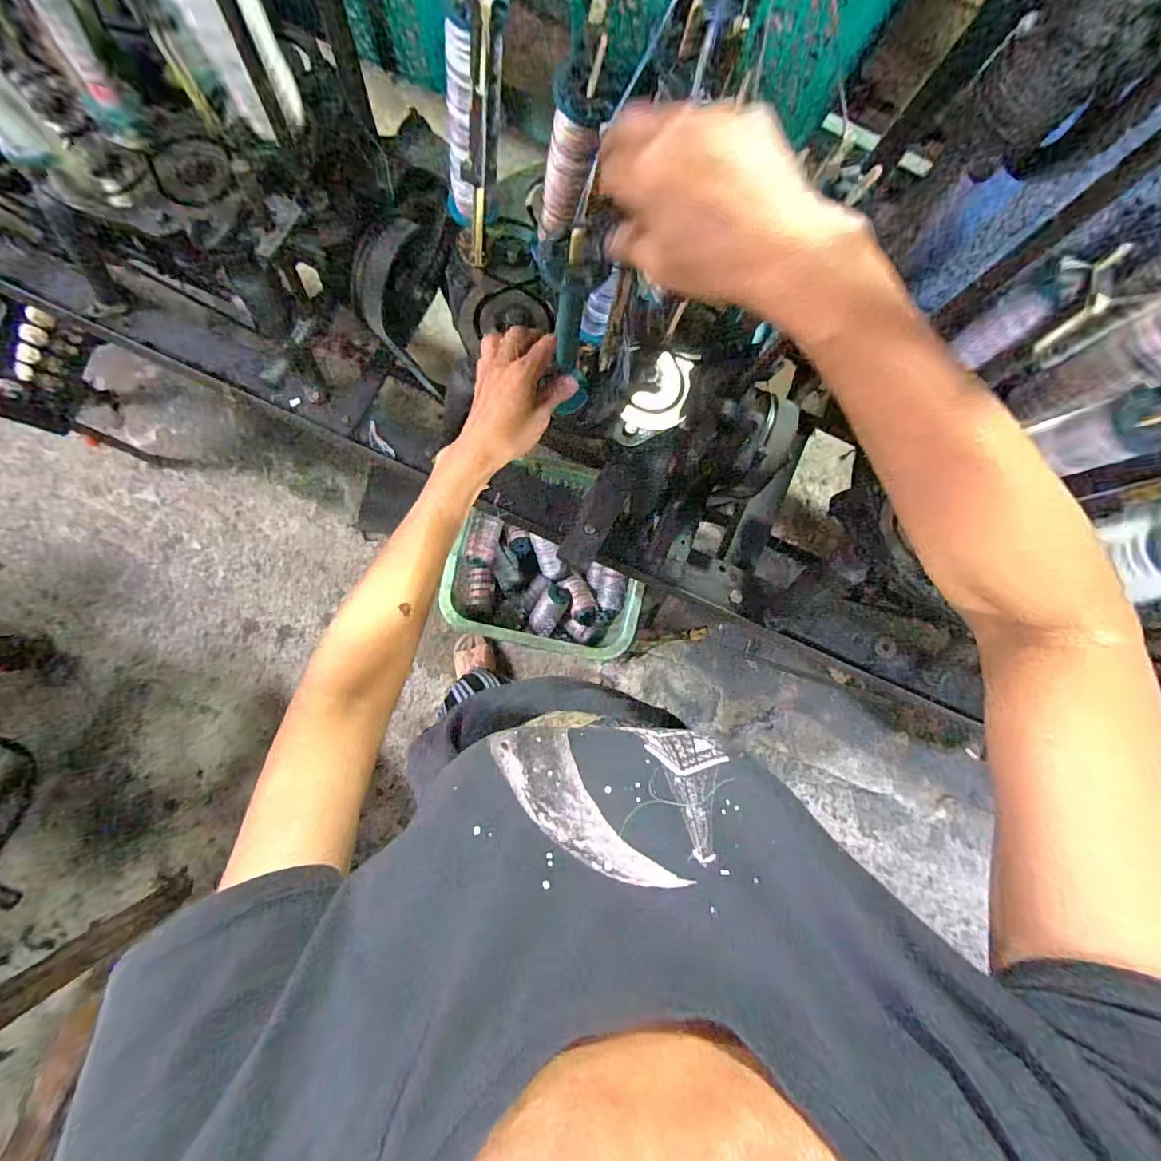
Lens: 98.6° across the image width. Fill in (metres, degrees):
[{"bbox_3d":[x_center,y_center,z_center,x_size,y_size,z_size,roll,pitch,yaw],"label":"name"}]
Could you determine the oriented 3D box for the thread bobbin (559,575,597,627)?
[{"bbox_3d":[-0.003,0.032,0.990,0.057,0.053,0.097,-14,52,-8],"label":"thread bobbin"}]

